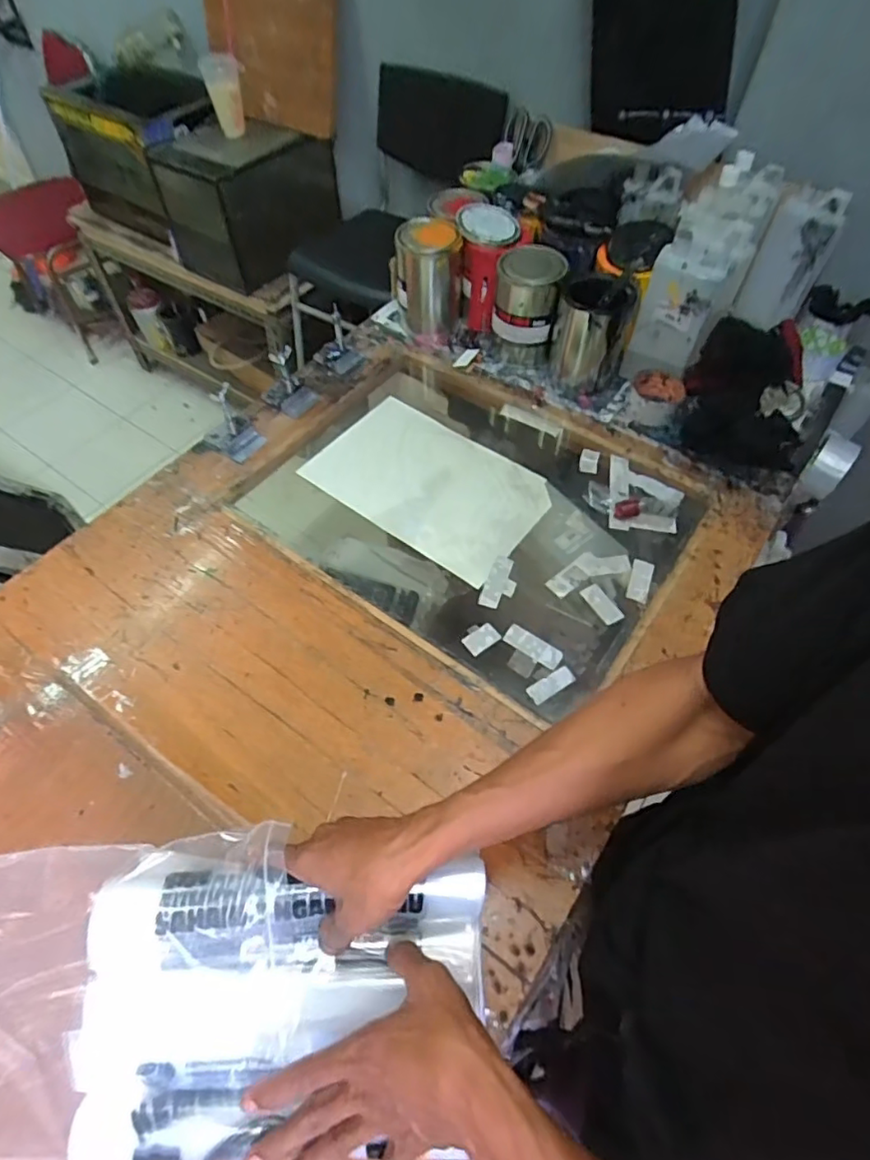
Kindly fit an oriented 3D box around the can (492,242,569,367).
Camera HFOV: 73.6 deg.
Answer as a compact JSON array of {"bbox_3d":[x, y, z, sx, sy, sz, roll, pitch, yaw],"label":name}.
[{"bbox_3d":[0.151,-0.456,0.964,0.106,0.149,0.111,10,57,6],"label":"can"}]

